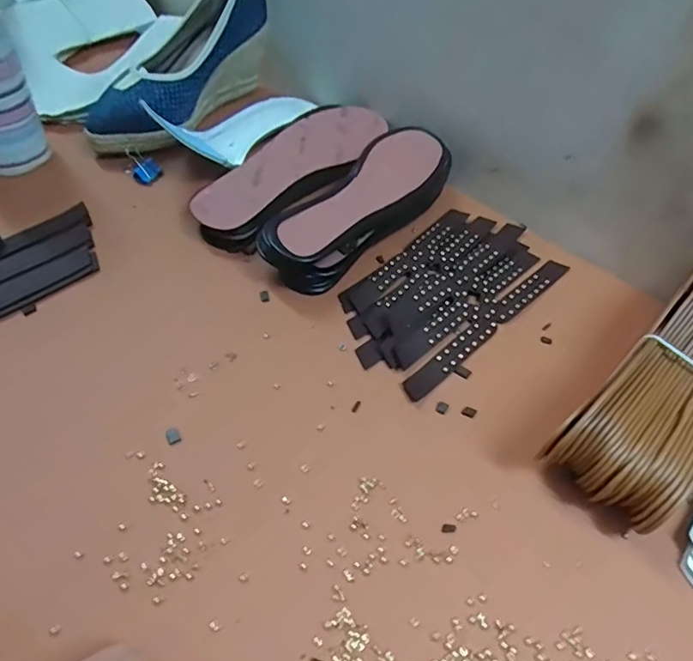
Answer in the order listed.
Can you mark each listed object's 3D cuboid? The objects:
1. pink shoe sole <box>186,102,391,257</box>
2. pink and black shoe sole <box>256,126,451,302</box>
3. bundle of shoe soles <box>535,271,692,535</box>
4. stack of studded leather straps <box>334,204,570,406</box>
[{"bbox_3d":[-0.047,-0.166,0.497,0.085,0.027,0.236,30,54,13],"label":"pink shoe sole"},{"bbox_3d":[0.013,-0.116,0.476,0.071,0.055,0.226,39,57,20],"label":"pink and black shoe sole"},{"bbox_3d":[0.244,0.034,0.377,0.230,0.080,0.080,-35,65,-30],"label":"bundle of shoe soles"},{"bbox_3d":[0.093,-0.040,0.459,0.220,0.021,0.113,-34,65,-30],"label":"stack of studded leather straps"}]

